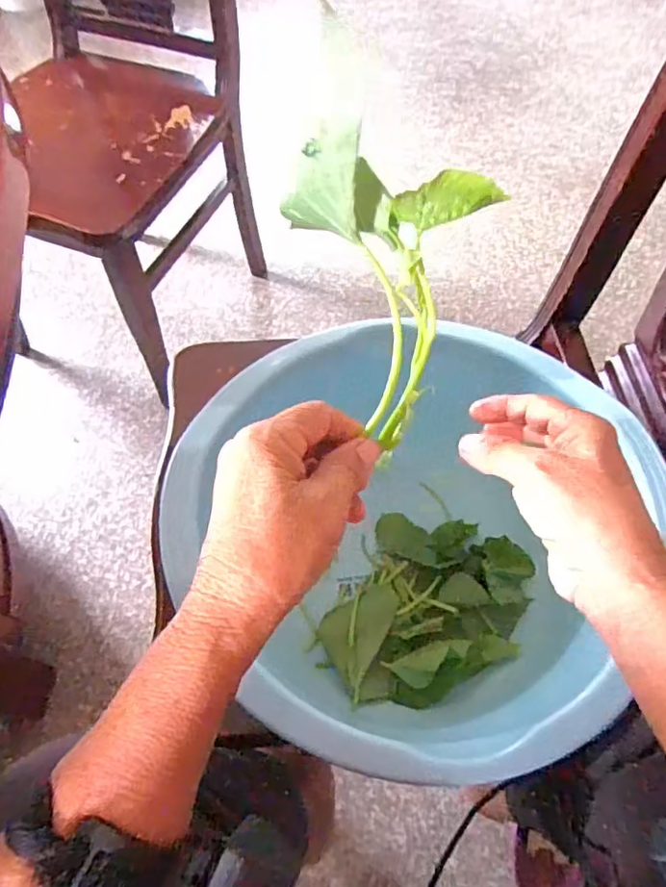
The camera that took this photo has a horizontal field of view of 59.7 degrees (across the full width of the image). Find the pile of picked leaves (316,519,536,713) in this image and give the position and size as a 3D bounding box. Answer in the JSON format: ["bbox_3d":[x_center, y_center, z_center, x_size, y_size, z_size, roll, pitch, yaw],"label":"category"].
[{"bbox_3d":[0.084,0.149,0.516,0.149,0.041,0.173,26,64,16],"label":"pile of picked leaves"}]

